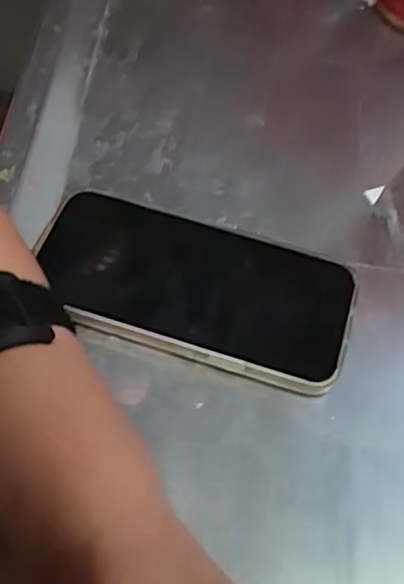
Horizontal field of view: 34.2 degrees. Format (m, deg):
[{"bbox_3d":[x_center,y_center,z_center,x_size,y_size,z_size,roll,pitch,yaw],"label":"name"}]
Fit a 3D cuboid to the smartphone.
[{"bbox_3d":[-0.004,-0.003,0.328,0.154,0.014,0.075,16,52,6],"label":"smartphone"}]

